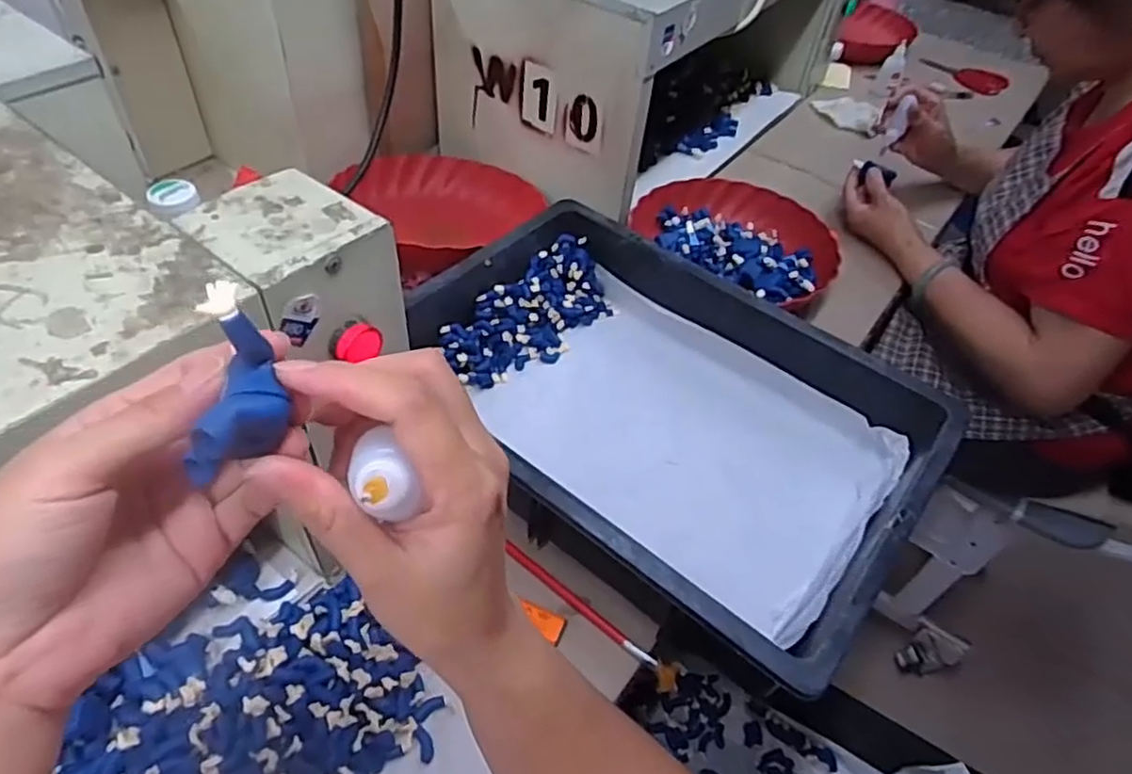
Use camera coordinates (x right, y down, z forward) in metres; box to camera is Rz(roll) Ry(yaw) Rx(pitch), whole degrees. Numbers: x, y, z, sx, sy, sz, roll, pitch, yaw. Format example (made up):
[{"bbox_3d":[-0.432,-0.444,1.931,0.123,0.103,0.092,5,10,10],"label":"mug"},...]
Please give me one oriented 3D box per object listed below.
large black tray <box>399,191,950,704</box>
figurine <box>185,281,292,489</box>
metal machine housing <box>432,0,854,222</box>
[{"bbox_3d":[0.080,0.018,0.616,0.300,0.101,0.450,-34,59,-31],"label":"large black tray"},{"bbox_3d":[-0.097,-0.002,0.197,0.026,0.037,0.041,-12,50,-16],"label":"figurine"},{"bbox_3d":[0.155,-0.499,0.948,0.292,0.262,0.632,34,53,24],"label":"metal machine housing"}]

